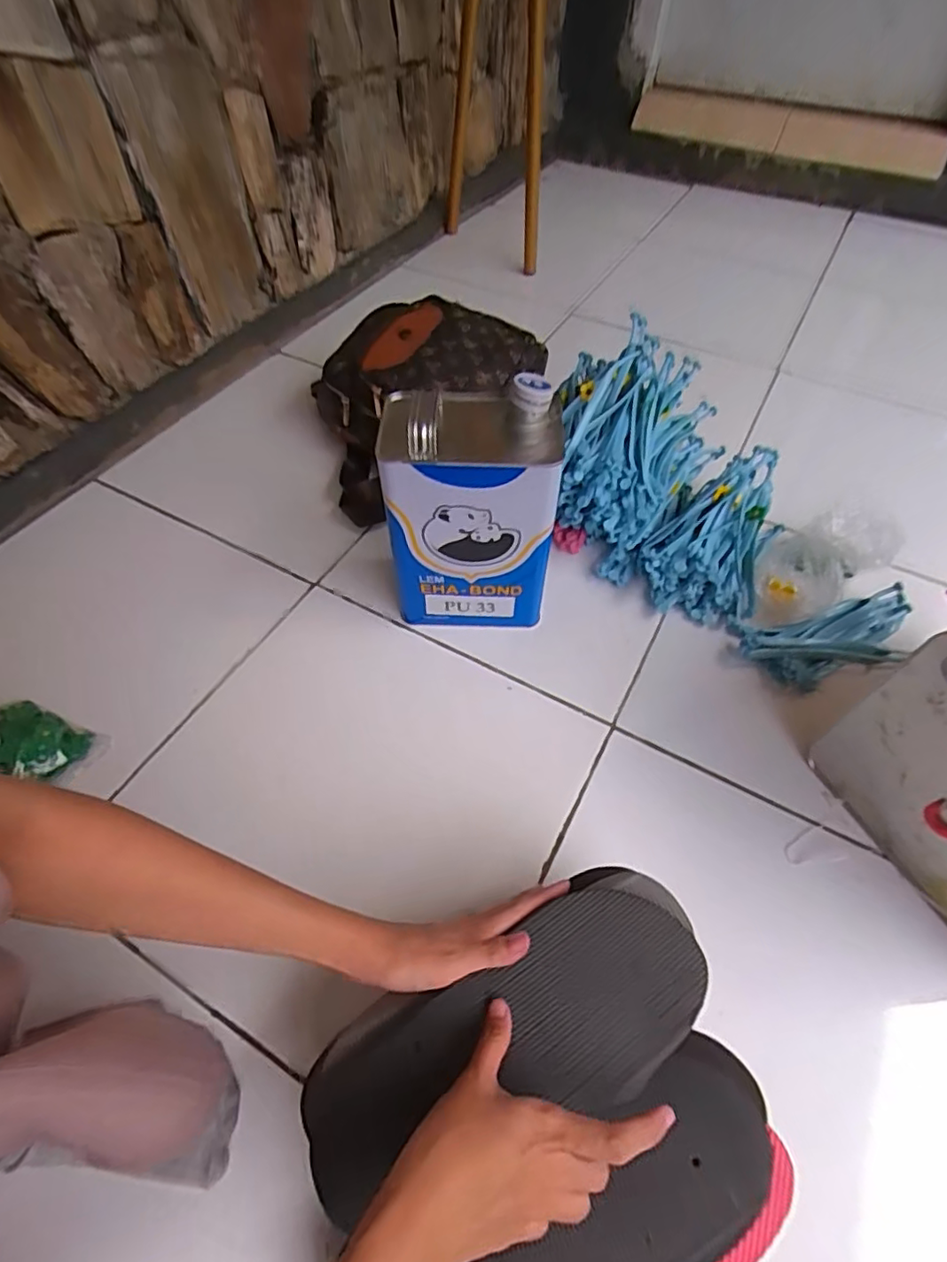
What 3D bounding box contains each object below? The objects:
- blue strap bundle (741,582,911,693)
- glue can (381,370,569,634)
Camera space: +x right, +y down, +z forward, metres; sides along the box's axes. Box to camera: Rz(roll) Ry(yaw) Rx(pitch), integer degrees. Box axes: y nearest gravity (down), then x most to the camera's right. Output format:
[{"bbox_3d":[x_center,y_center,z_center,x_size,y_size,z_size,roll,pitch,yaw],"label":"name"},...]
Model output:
[{"bbox_3d":[0.419,0.011,0.676,0.228,0.039,0.087,-14,55,-11],"label":"blue strap bundle"},{"bbox_3d":[-0.001,-0.123,0.625,0.166,0.262,0.102,3,53,1],"label":"glue can"}]

